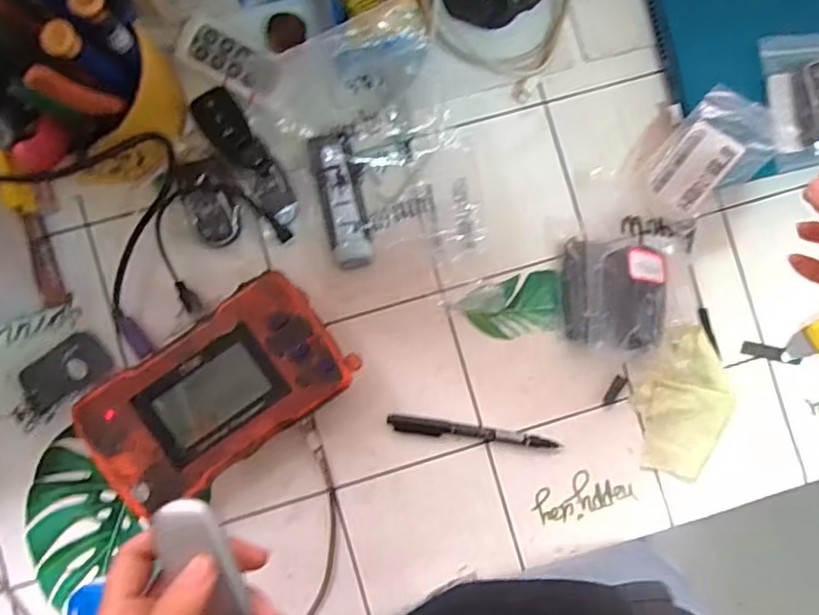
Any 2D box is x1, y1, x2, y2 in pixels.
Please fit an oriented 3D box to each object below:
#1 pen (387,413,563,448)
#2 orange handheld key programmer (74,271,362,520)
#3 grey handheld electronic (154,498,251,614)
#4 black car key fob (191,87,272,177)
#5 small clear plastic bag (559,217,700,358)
[{"bbox_3d":[0.049,0.094,0.439,0.129,0.005,0.012,8,88,-4],"label":"pen"},{"bbox_3d":[-0.133,0.059,0.412,0.171,0.037,0.094,-36,91,-4],"label":"orange handheld key programmer"},{"bbox_3d":[-0.098,0.127,0.277,0.031,0.011,0.073,-23,95,-4],"label":"grey handheld electronic"},{"bbox_3d":[-0.125,-0.124,0.418,0.029,0.012,0.072,-36,91,-4],"label":"black car key fob"},{"bbox_3d":[0.170,-0.015,0.440,0.106,0.028,0.098,-7,89,-4],"label":"small clear plastic bag"}]

